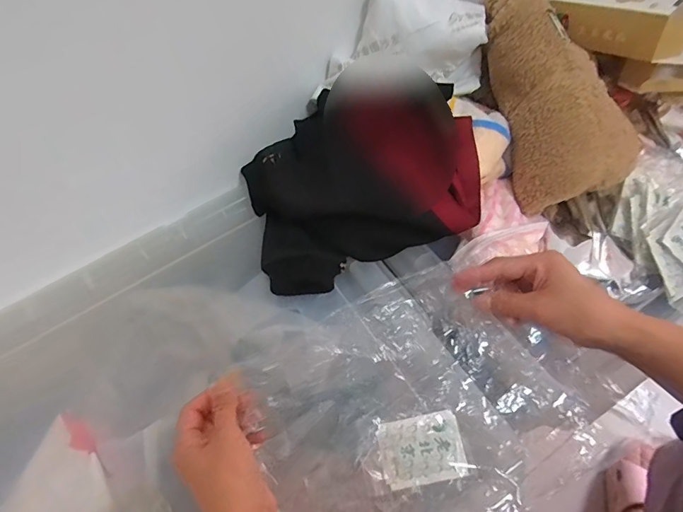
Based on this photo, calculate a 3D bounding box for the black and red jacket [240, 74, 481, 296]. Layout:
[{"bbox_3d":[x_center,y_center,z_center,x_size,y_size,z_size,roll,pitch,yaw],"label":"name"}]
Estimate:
[{"bbox_3d":[0.019,-0.088,0.504,0.263,0.154,0.191,-16,59,-5],"label":"black and red jacket"}]

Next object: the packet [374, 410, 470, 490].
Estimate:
[{"bbox_3d":[0.077,0.186,0.413,0.076,0.010,0.059,-11,59,-2],"label":"packet"}]

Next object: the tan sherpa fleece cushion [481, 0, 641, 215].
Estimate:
[{"bbox_3d":[0.237,-0.200,0.494,0.121,0.079,0.277,-15,81,-5],"label":"tan sherpa fleece cushion"}]

